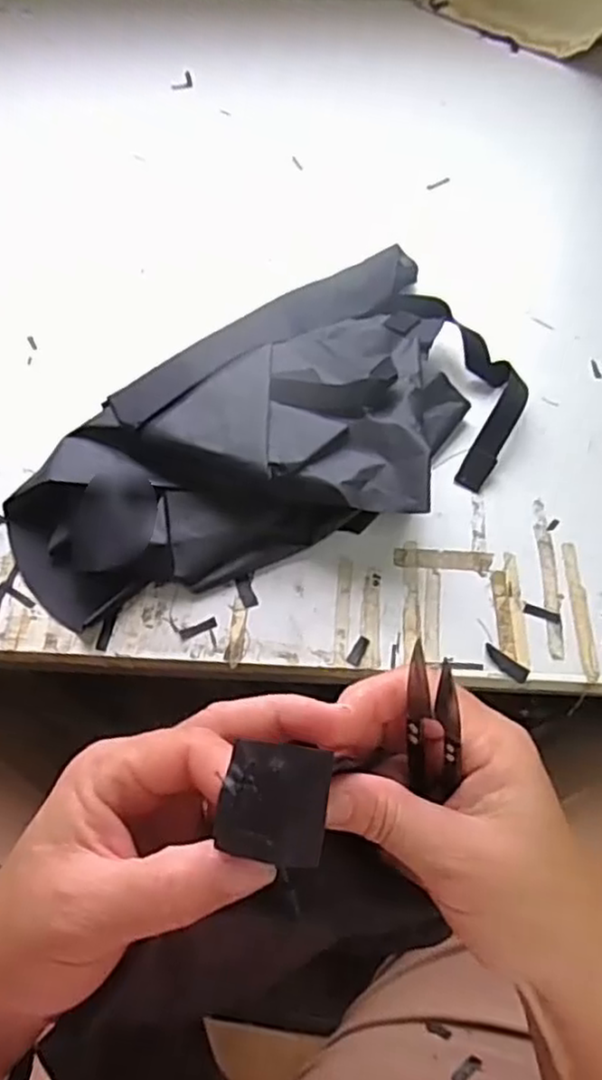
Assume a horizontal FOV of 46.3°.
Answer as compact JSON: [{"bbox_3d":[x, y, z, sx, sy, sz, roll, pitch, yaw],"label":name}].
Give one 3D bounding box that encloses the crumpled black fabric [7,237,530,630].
[{"bbox_3d":[-0.025,-0.081,0.525,0.398,0.060,0.229,-28,65,-13],"label":"crumpled black fabric"}]

